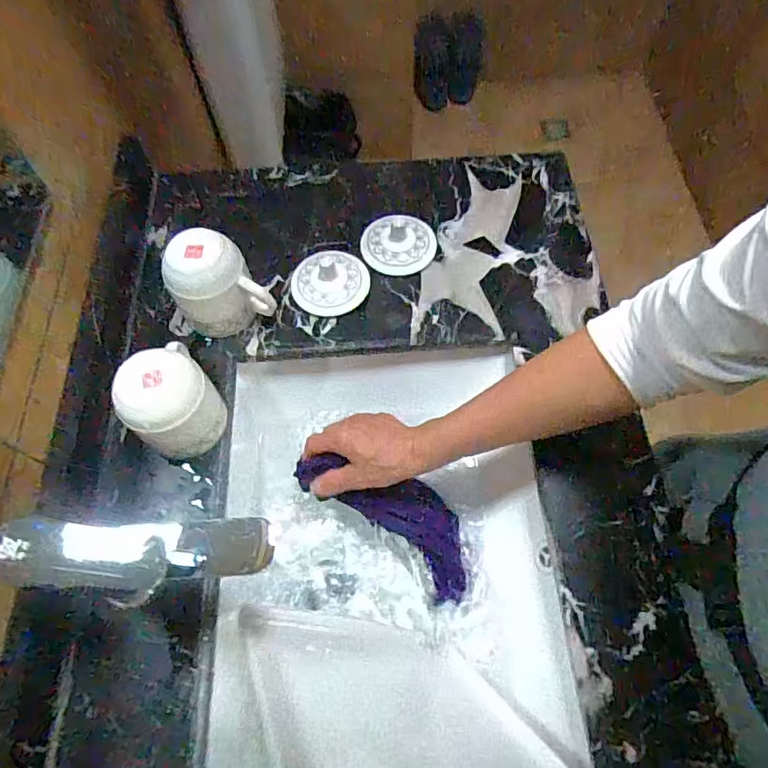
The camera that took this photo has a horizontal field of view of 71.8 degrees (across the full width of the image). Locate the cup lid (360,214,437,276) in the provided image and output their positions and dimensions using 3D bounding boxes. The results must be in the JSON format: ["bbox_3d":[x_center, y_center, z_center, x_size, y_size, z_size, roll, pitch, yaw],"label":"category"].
[{"bbox_3d":[0.016,-0.161,0.606,0.084,0.019,0.072,2,64,3],"label":"cup lid"}]

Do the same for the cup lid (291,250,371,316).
[{"bbox_3d":[-0.059,-0.113,0.590,0.084,0.025,0.078,-1,64,1],"label":"cup lid"}]

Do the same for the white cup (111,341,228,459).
[{"bbox_3d":[-0.190,0.018,0.482,0.073,0.086,0.077,-1,64,1],"label":"white cup"}]

